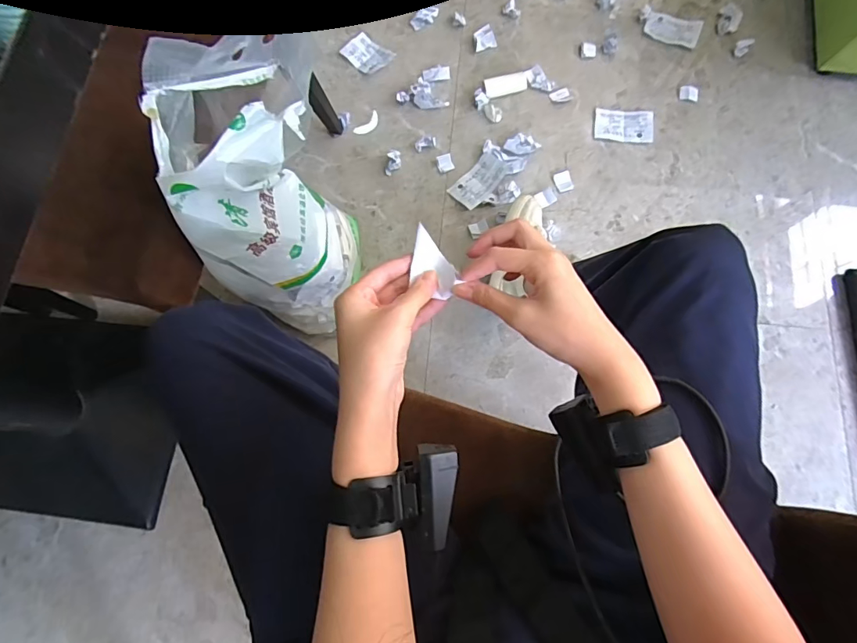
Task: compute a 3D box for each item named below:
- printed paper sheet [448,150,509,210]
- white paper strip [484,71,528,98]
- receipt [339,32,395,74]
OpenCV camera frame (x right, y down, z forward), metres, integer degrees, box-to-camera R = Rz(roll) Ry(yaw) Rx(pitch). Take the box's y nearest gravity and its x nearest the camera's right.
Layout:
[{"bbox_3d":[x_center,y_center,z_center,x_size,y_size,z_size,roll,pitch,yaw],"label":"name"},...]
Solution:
[{"bbox_3d":[0.114,-0.313,1.012,0.079,0.020,0.136,42,88,25],"label":"printed paper sheet"},{"bbox_3d":[0.179,-0.549,1.069,0.104,0.006,0.046,-18,91,-10],"label":"white paper strip"},{"bbox_3d":[-0.149,-0.650,1.130,0.113,0.017,0.084,37,79,10],"label":"receipt"}]

